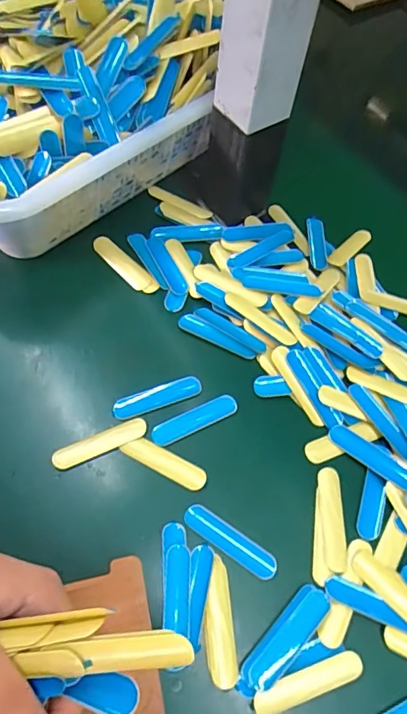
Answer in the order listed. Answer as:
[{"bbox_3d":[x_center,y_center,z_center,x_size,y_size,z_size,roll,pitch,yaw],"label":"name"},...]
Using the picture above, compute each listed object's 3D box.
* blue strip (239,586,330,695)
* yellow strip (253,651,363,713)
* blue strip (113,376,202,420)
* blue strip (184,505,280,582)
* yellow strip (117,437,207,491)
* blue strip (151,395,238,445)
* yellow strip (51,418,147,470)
[{"bbox_3d":[0.047,0.158,0.270,0.019,0.004,0.063,41,66,18],"label":"blue strip"},{"bbox_3d":[0.058,0.178,0.261,0.062,0.004,0.014,-15,63,-12],"label":"yellow strip"},{"bbox_3d":[-0.032,0.028,0.334,0.062,0.005,0.015,-17,63,-13],"label":"blue strip"},{"bbox_3d":[0.016,0.112,0.293,0.062,0.004,0.016,31,63,13],"label":"blue strip"},{"bbox_3d":[-0.025,0.069,0.314,0.058,0.004,0.014,26,62,11],"label":"yellow strip"},{"bbox_3d":[-0.006,0.042,0.328,0.062,0.004,0.016,-22,64,-15],"label":"blue strip"},{"bbox_3d":[-0.068,0.057,0.318,0.063,0.004,0.014,-20,64,-14],"label":"yellow strip"}]

